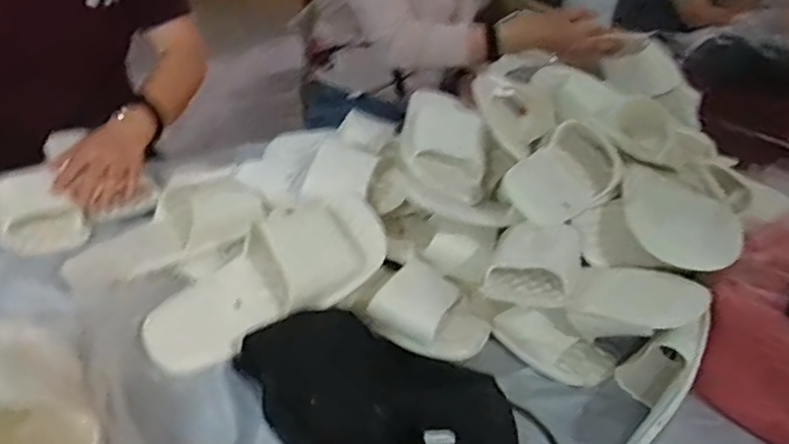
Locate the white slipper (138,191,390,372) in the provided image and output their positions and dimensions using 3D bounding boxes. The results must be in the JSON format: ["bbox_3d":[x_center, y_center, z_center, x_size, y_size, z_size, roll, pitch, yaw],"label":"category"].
[{"bbox_3d":[-0.135,0.055,0.693,0.265,0.102,0.123,-31,39,-7],"label":"white slipper"}]

